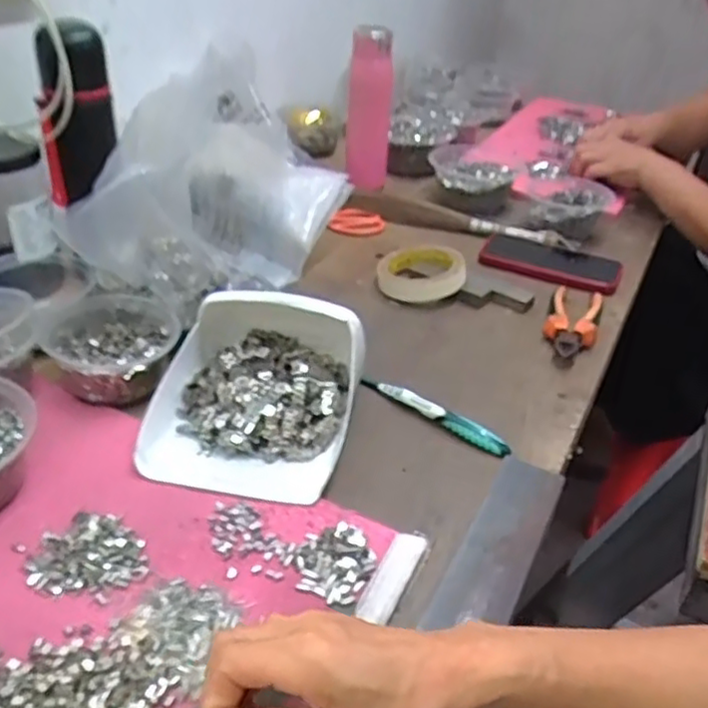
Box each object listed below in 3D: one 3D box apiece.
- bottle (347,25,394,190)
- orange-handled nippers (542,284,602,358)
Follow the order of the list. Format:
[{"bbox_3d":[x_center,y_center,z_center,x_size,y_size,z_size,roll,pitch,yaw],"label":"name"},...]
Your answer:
[{"bbox_3d":[0.023,-0.372,1.056,0.069,0.288,0.050,12,59,6],"label":"bottle"},{"bbox_3d":[0.234,-0.036,0.739,0.051,0.031,0.137,16,36,17],"label":"orange-handled nippers"}]

